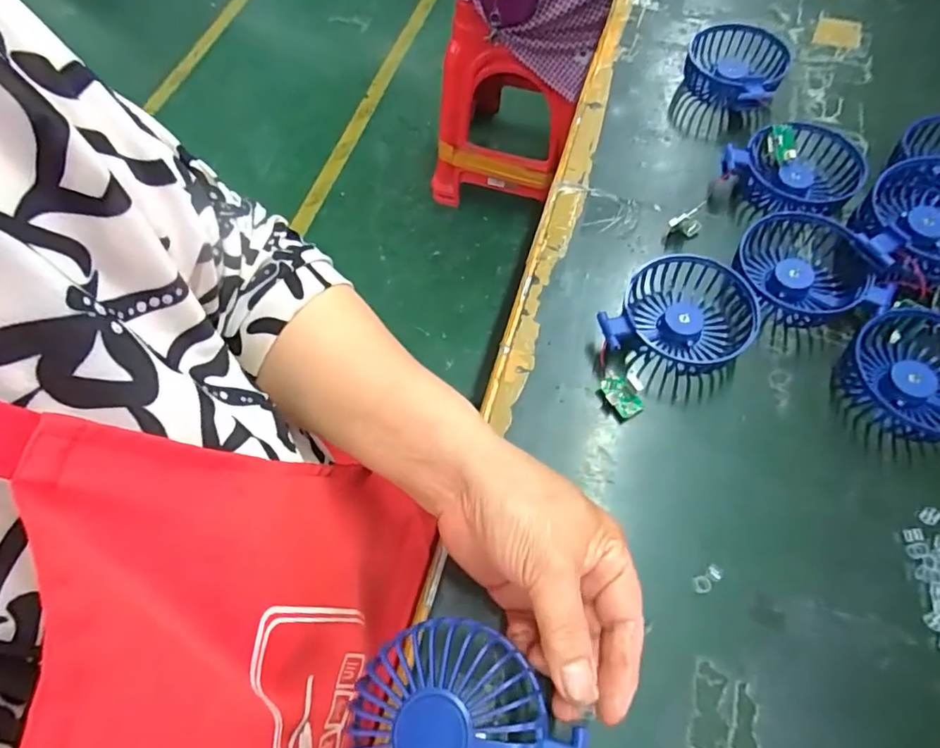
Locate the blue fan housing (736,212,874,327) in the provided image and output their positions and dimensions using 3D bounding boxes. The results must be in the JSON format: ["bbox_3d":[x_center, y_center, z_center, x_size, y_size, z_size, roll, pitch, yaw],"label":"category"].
[{"bbox_3d":[0.245,-0.078,0.406,0.088,0.036,0.091,26,68,17],"label":"blue fan housing"}]

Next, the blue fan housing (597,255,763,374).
[{"bbox_3d":[0.152,-0.038,0.392,0.088,0.032,0.097,36,71,19],"label":"blue fan housing"}]

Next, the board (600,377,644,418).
[{"bbox_3d":[0.104,0.017,0.376,0.019,0.012,0.031,-36,67,-14],"label":"board"}]

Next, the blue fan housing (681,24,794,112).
[{"bbox_3d":[0.246,-0.285,0.514,0.090,0.032,0.100,25,68,17],"label":"blue fan housing"}]

